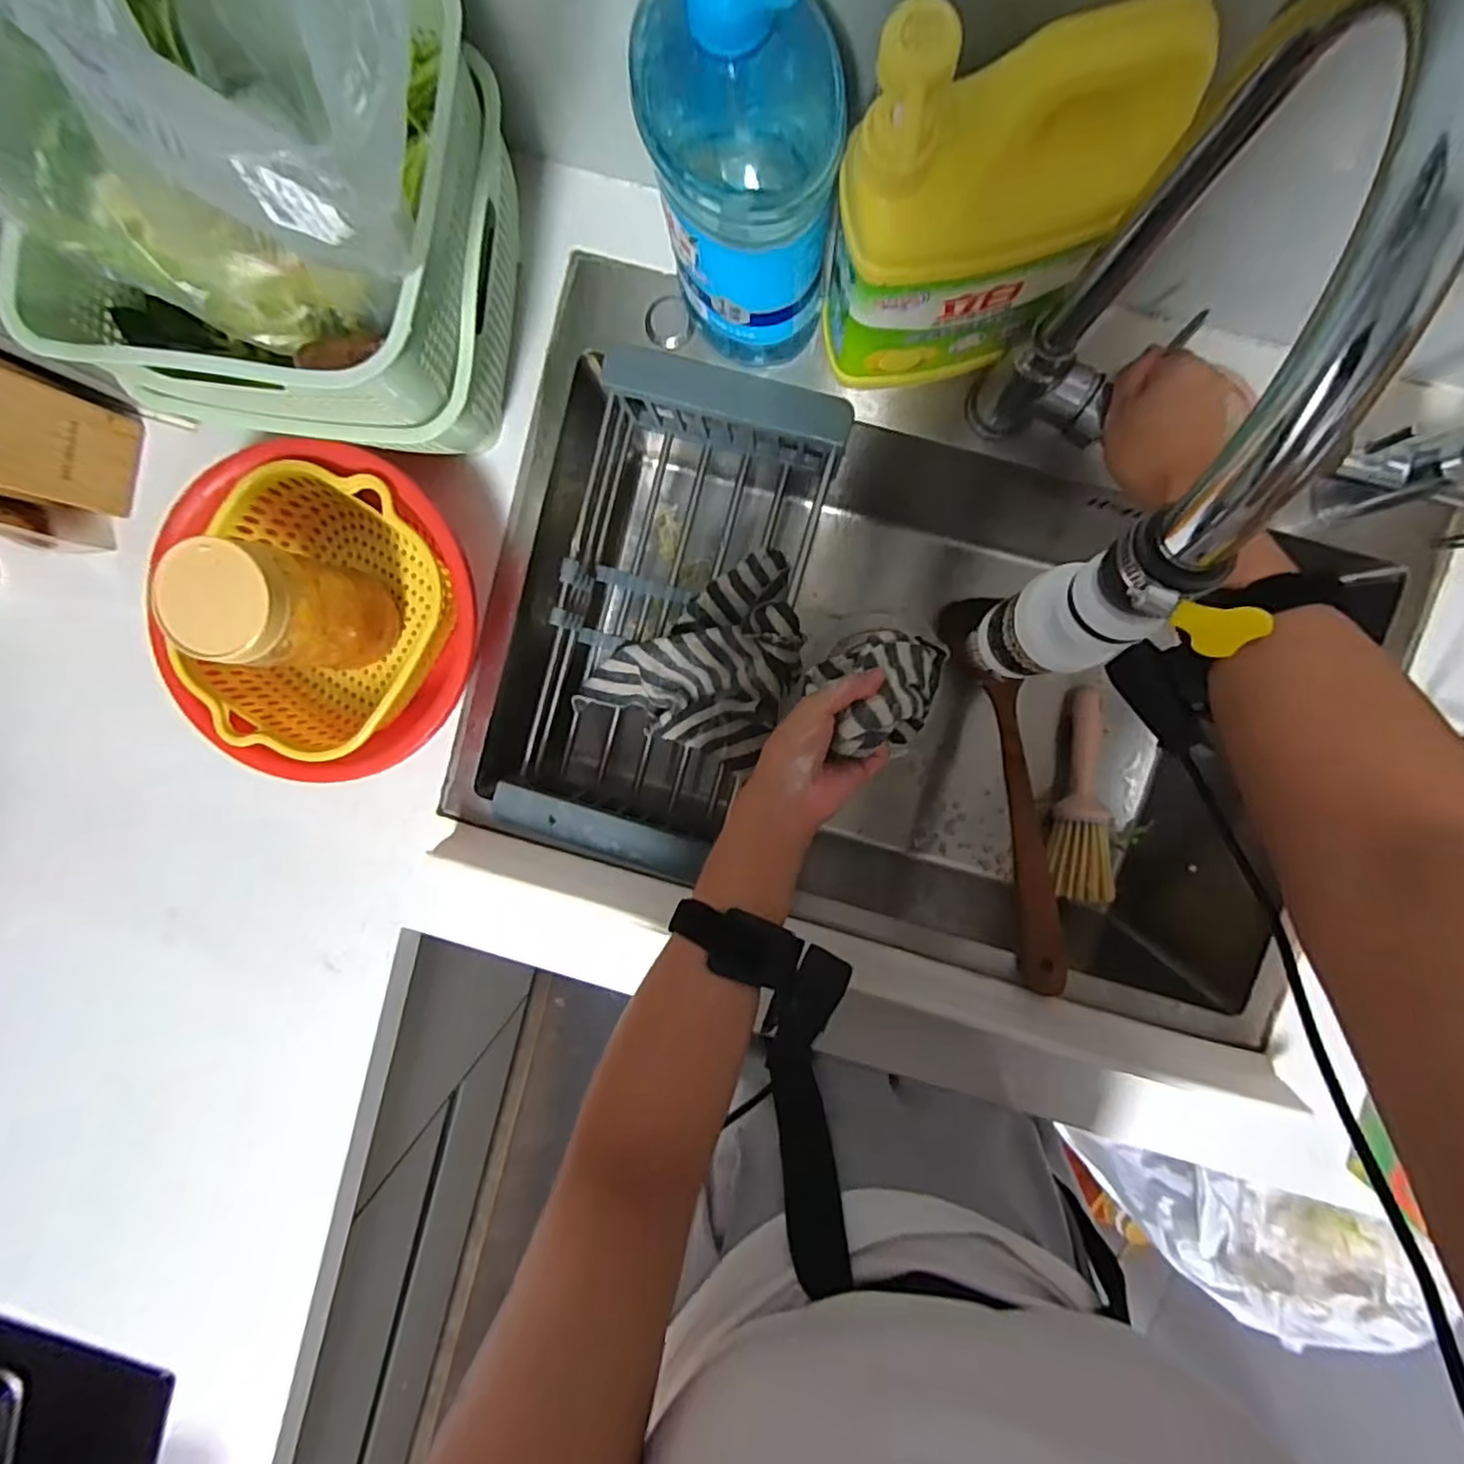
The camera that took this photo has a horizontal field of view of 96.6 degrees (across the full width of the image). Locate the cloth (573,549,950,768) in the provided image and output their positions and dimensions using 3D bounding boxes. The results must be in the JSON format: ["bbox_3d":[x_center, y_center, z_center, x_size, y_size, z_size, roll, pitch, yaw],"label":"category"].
[{"bbox_3d":[0.012,-0.064,0.527,0.283,0.094,0.164,6,96,40],"label":"cloth"}]

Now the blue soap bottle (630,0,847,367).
[{"bbox_3d":[0.007,-0.294,0.343,0.094,0.211,0.088,-6,94,4],"label":"blue soap bottle"}]

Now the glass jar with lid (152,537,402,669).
[{"bbox_3d":[-0.295,-0.084,0.438,0.070,0.143,0.070,0,94,3],"label":"glass jar with lid"}]

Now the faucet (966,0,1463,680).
[{"bbox_3d":[0.162,-0.133,0.304,0.060,0.332,0.217,24,95,1],"label":"faucet"}]

